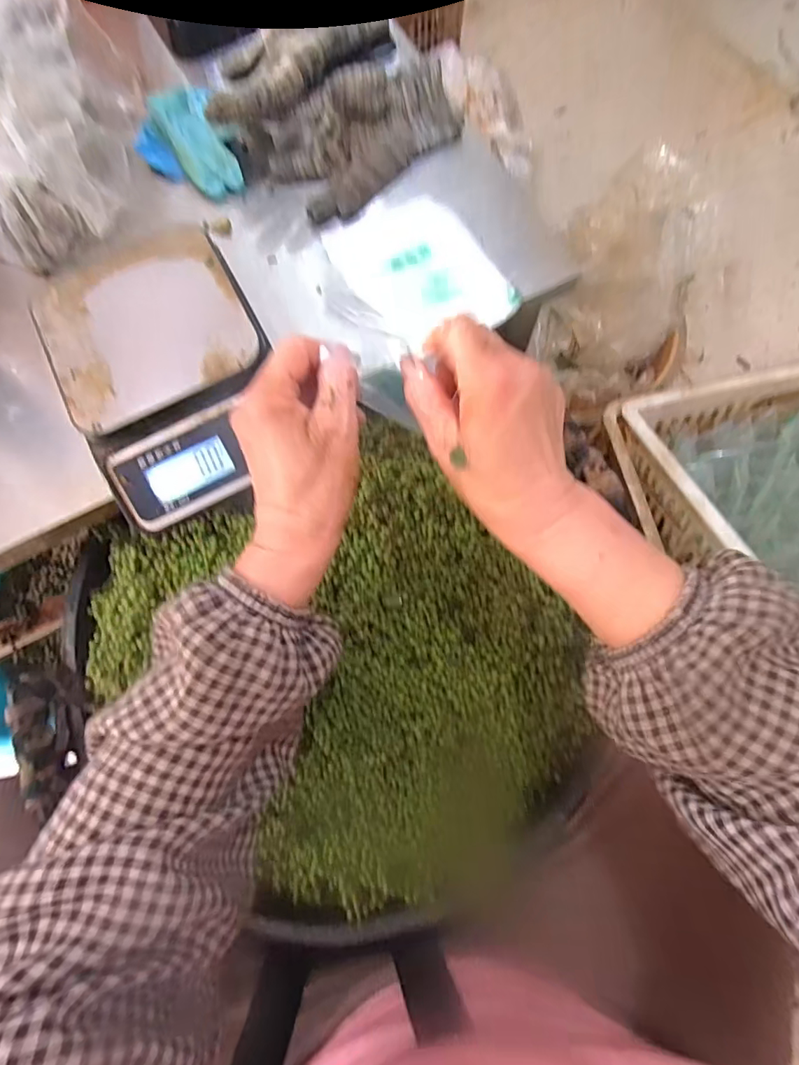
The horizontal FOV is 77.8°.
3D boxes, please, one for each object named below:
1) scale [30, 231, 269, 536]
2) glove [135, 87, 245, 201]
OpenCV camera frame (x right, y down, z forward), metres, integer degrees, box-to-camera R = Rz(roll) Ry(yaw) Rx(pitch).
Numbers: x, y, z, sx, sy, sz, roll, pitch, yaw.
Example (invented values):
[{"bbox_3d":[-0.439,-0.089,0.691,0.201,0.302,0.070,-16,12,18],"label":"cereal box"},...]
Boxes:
[{"bbox_3d":[-0.174,-0.124,0.383,0.148,0.058,0.209,-26,76,-5],"label":"scale"},{"bbox_3d":[-0.191,-0.355,0.457,0.083,0.035,0.104,-34,77,-7],"label":"glove"}]

